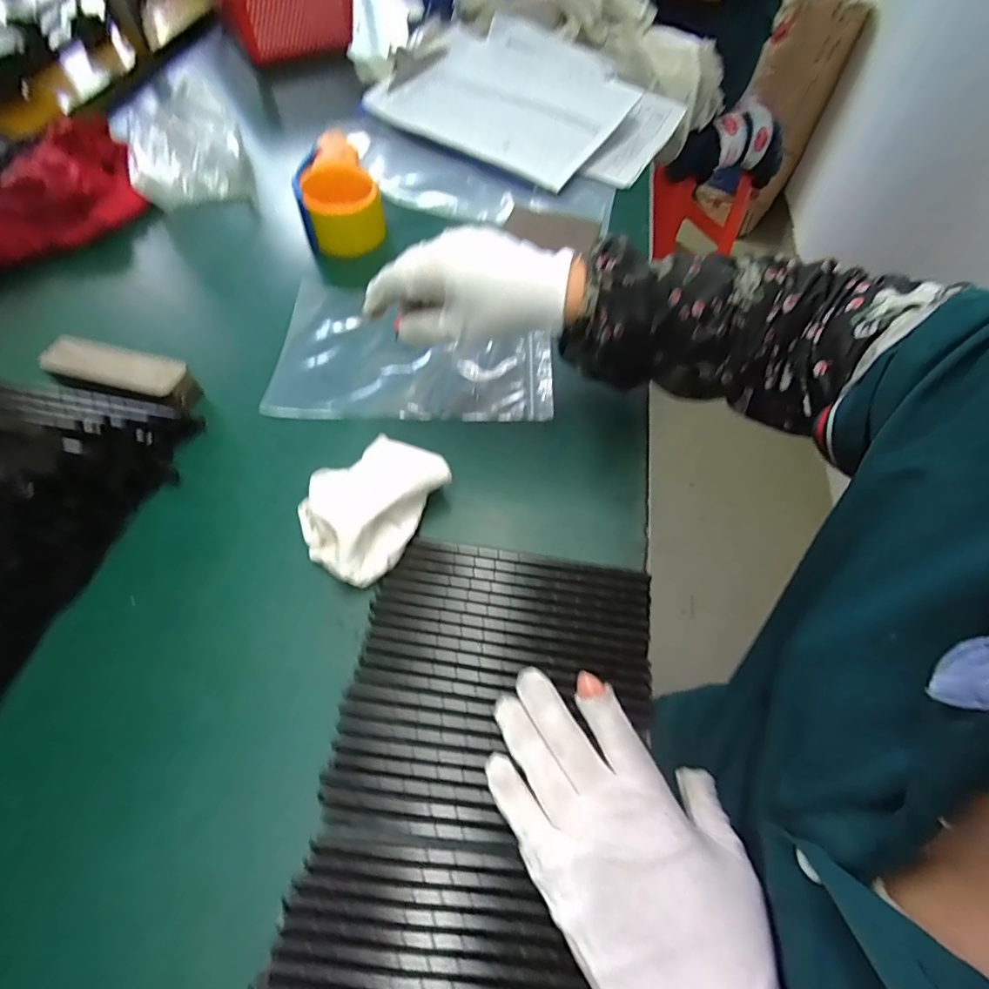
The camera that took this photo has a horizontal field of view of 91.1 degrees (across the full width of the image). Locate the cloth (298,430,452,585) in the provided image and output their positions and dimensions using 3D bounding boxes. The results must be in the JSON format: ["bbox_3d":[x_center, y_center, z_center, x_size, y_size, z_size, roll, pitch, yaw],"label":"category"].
[{"bbox_3d":[-0.088,0.007,0.337,0.080,0.036,0.098,29,64,16],"label":"cloth"}]

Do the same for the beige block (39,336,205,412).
[{"bbox_3d":[-0.302,-0.095,0.392,0.117,0.029,0.039,12,61,7],"label":"beige block"}]

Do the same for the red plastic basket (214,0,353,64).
[{"bbox_3d":[-0.373,-0.839,0.806,0.193,0.098,0.348,-22,62,-12],"label":"red plastic basket"}]

